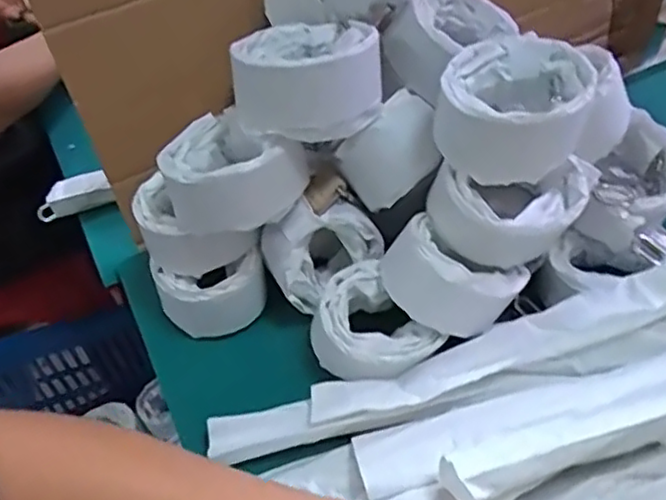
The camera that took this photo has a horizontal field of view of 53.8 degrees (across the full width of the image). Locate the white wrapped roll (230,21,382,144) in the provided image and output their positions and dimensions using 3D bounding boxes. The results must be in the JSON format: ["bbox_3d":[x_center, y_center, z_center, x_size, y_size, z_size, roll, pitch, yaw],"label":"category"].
[{"bbox_3d":[-0.016,-0.118,0.434,0.095,0.050,0.091,-4,48,0],"label":"white wrapped roll"}]

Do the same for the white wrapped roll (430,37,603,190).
[{"bbox_3d":[0.121,-0.094,0.434,0.089,0.051,0.094,-2,48,2],"label":"white wrapped roll"}]

